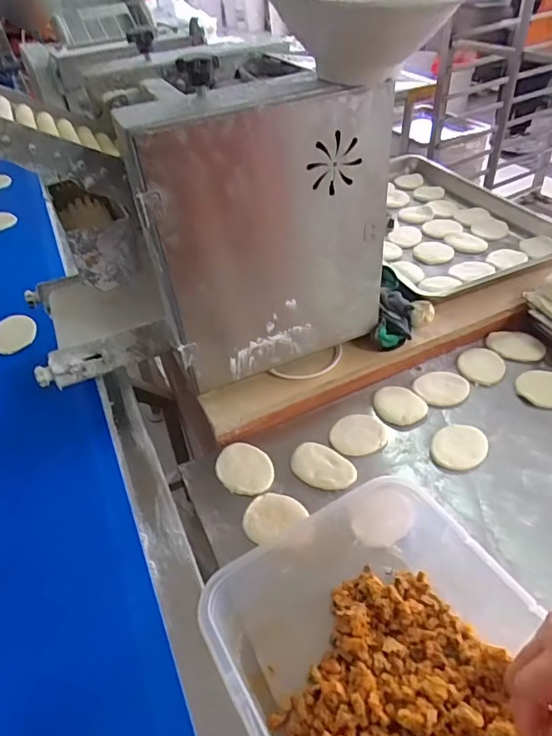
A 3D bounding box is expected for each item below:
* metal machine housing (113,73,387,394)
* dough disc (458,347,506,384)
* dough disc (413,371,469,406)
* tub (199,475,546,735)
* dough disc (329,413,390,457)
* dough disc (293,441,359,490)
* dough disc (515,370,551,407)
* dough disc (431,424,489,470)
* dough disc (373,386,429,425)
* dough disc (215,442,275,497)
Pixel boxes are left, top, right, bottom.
[{"bbox_3d":[-0.003,-0.168,0.707,0.344,0.410,0.077,-18,44,-14],"label":"metal machine housing"},{"bbox_3d":[0.356,-0.005,0.868,0.076,0.013,0.078,-3,42,2],"label":"dough disc"},{"bbox_3d":[0.277,0.034,0.839,0.086,0.013,0.067,9,44,14],"label":"dough disc"},{"bbox_3d":[0.125,0.325,0.474,0.271,0.148,0.391,-23,46,-19],"label":"tub"},{"bbox_3d":[0.130,0.102,0.780,0.087,0.010,0.075,3,43,8],"label":"dough disc"},{"bbox_3d":[0.068,0.147,0.743,0.101,0.014,0.066,27,51,30],"label":"dough disc"},{"bbox_3d":[0.445,0.033,0.826,0.085,0.010,0.085,-3,42,2],"label":"dough disc"},{"bbox_3d":[0.278,0.117,0.754,0.073,0.008,0.089,26,51,29],"label":"dough disc"},{"bbox_3d":[0.204,0.060,0.821,0.083,0.007,0.078,-3,42,2],"label":"dough disc"},{"bbox_3d":[-0.047,0.148,0.747,0.082,0.013,0.092,-6,42,-1],"label":"dough disc"}]

